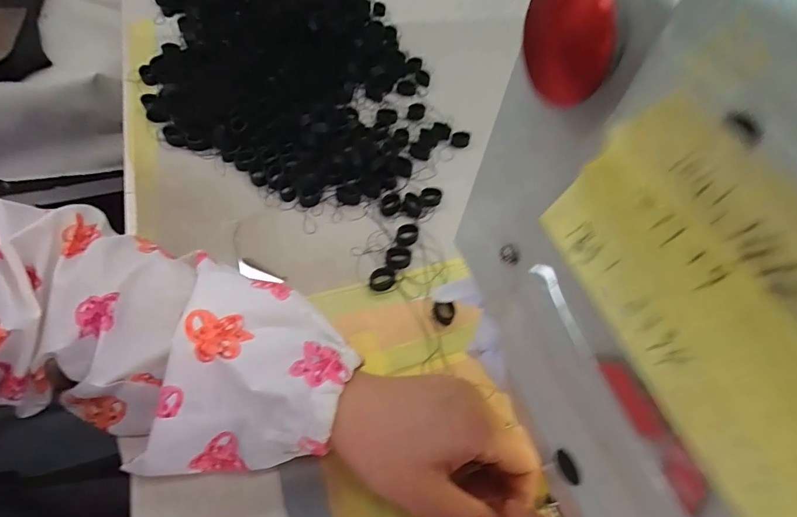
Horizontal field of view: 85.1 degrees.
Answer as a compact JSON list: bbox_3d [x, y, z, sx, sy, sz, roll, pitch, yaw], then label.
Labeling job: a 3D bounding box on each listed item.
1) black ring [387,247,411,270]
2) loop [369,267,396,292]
[{"bbox_3d":[0.001,-0.001,0.334,0.019,0.004,0.021,0,56,-4],"label":"black ring"},{"bbox_3d":[-0.012,0.015,0.323,0.020,0.006,0.015,-12,58,-12],"label":"loop"}]

